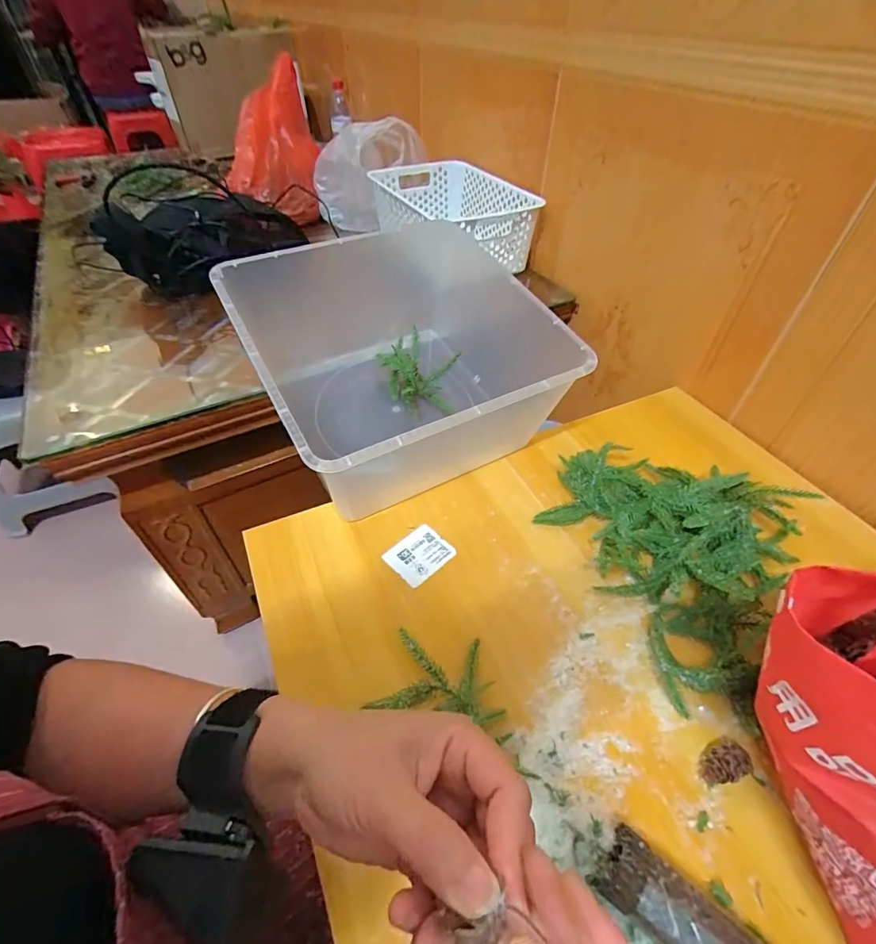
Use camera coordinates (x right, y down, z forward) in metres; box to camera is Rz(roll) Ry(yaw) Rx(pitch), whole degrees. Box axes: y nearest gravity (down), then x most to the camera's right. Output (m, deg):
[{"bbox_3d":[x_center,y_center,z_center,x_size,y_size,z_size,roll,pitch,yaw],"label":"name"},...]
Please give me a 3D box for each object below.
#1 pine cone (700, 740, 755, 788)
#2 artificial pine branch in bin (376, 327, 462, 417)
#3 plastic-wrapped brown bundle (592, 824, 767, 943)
[{"bbox_3d":[0.200,0.204,0.317,0.031,0.021,0.024,-17,50,-17],"label":"pine cone"},{"bbox_3d":[-0.027,-0.127,0.555,0.063,0.060,0.107,-19,50,-19],"label":"artificial pine branch in bin"},{"bbox_3d":[0.148,0.263,0.259,0.111,0.025,0.038,31,53,25],"label":"plastic-wrapped brown bundle"}]

